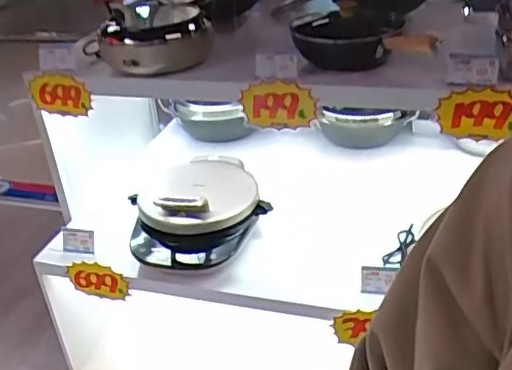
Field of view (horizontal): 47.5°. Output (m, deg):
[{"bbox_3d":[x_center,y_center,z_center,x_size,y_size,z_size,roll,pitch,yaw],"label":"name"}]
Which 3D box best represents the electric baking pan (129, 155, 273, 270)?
[{"bbox_3d":[-0.161,0.043,1.548,0.361,0.157,0.363,-11,31,-10],"label":"electric baking pan"}]

